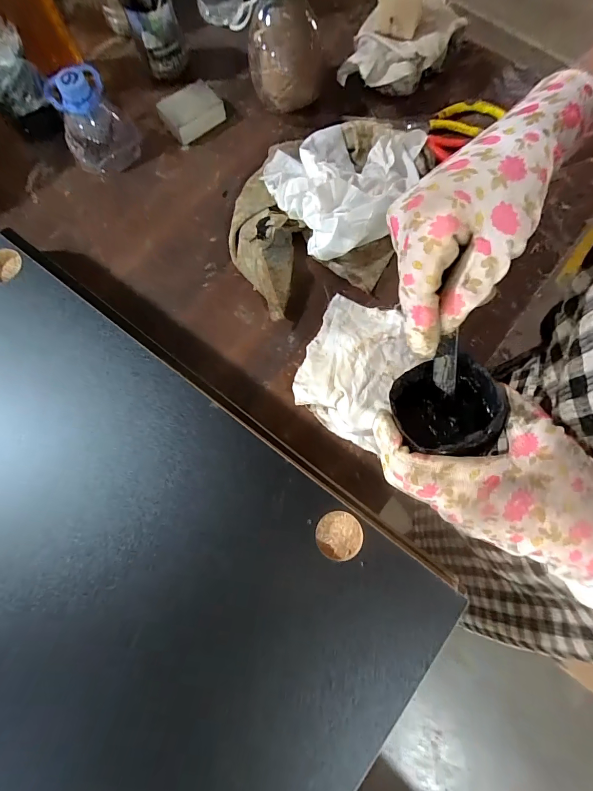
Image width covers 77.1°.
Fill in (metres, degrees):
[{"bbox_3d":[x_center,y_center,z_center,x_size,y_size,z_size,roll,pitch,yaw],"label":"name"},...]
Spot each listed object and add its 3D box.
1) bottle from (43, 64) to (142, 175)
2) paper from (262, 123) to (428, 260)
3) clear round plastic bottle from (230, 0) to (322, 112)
[{"bbox_3d":[-0.246,-0.335,0.440,0.083,0.084,0.093,-28,77,-5],"label":"bottle"},{"bbox_3d":[0.058,-0.250,0.428,0.171,0.063,0.142,-31,77,-6],"label":"paper"},{"bbox_3d":[-0.017,-0.411,0.436,0.094,0.143,0.088,0,76,2],"label":"clear round plastic bottle"}]

